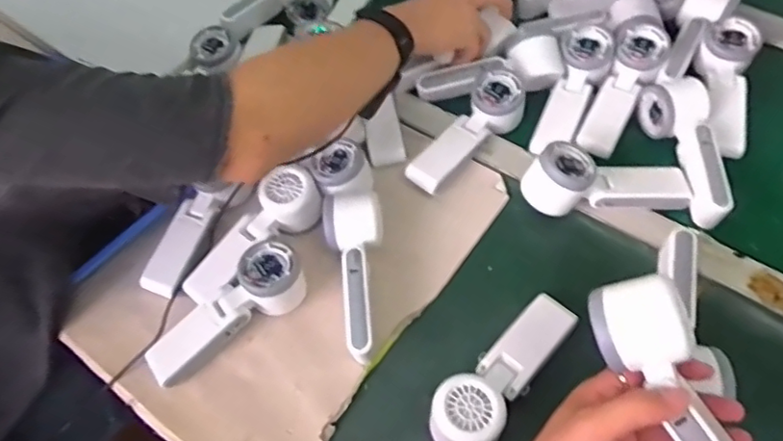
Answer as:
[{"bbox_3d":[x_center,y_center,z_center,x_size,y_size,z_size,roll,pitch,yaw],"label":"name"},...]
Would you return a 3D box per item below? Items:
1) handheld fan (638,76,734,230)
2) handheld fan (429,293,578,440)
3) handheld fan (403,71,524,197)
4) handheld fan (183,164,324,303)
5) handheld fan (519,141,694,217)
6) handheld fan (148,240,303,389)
[{"bbox_3d":[0.301,-0.076,0.605,0.064,0.043,0.166,4,58,8],"label":"handheld fan"},{"bbox_3d":[0.095,0.130,0.497,0.055,0.054,0.166,32,66,22],"label":"handheld fan"},{"bbox_3d":[0.082,-0.096,0.626,0.051,0.037,0.159,34,66,23],"label":"handheld fan"},{"bbox_3d":[-0.141,0.019,0.596,0.172,0.050,0.057,-43,63,-3],"label":"handheld fan"},{"bbox_3d":[0.219,-0.037,0.584,0.175,0.042,0.061,5,57,-11],"label":"handheld fan"},{"bbox_3d":[-0.159,0.085,0.549,0.165,0.051,0.060,-33,61,-16],"label":"handheld fan"}]

